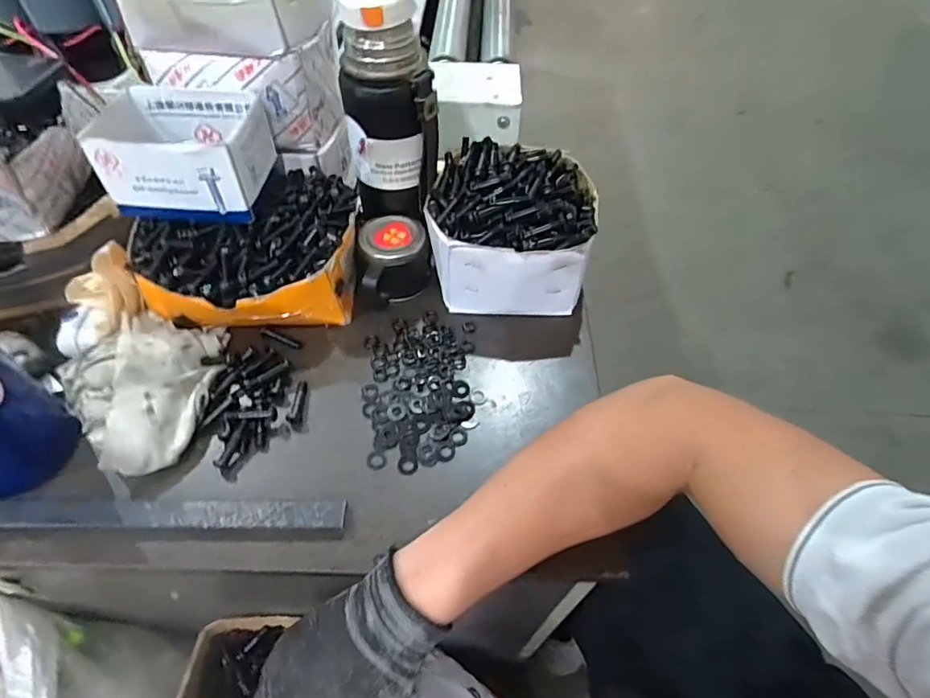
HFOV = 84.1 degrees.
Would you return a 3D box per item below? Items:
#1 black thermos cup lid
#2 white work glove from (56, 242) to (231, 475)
[{"bbox_3d":[-0.066,-0.082,0.484,0.066,0.053,0.073,-9,55,-6],"label":"black thermos cup lid"},{"bbox_3d":[-0.260,0.003,0.411,0.117,0.047,0.180,-37,62,-25],"label":"white work glove"}]

